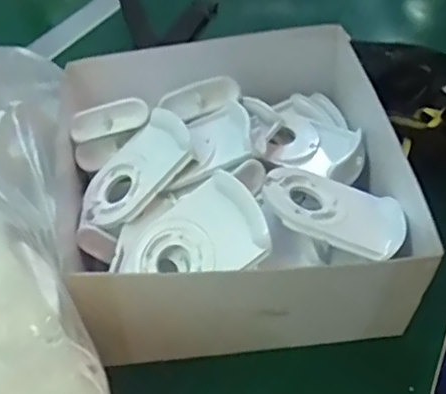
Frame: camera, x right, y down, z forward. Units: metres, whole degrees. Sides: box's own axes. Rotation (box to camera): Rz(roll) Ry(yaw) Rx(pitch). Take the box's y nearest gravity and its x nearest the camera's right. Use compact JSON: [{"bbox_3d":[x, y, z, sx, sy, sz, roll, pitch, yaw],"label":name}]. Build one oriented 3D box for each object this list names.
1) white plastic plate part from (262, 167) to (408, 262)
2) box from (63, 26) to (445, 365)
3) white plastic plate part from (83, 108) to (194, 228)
[{"bbox_3d":[0.065,0.007,0.359,0.084,0.006,0.052,20,37,3],"label":"white plastic plate part"},{"bbox_3d":[-0.001,-0.010,0.405,0.207,0.097,0.224,-7,44,-6],"label":"box"},{"bbox_3d":[-0.056,-0.018,0.393,0.083,0.008,0.055,-44,45,3],"label":"white plastic plate part"}]

